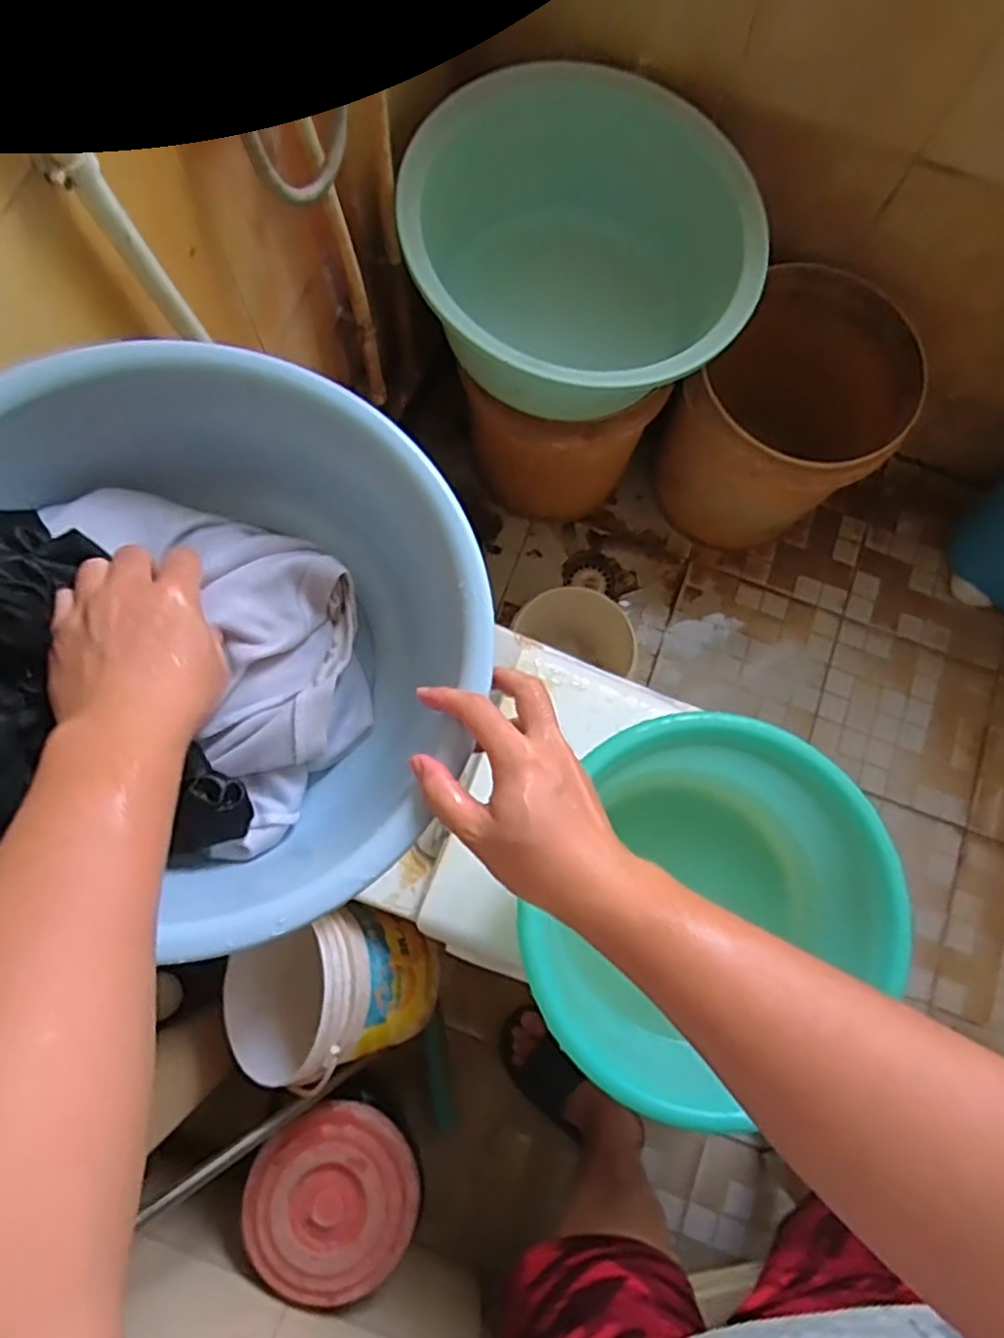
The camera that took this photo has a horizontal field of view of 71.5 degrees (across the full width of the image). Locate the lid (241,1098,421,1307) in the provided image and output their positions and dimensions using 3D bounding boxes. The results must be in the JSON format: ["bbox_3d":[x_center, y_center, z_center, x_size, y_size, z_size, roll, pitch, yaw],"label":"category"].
[{"bbox_3d":[-0.209,0.651,0.850,0.206,0.026,0.202,0,78,0],"label":"lid"}]

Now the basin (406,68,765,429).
[{"bbox_3d":[0.093,-0.530,0.958,0.421,0.284,0.433,0,78,0],"label":"basin"}]

